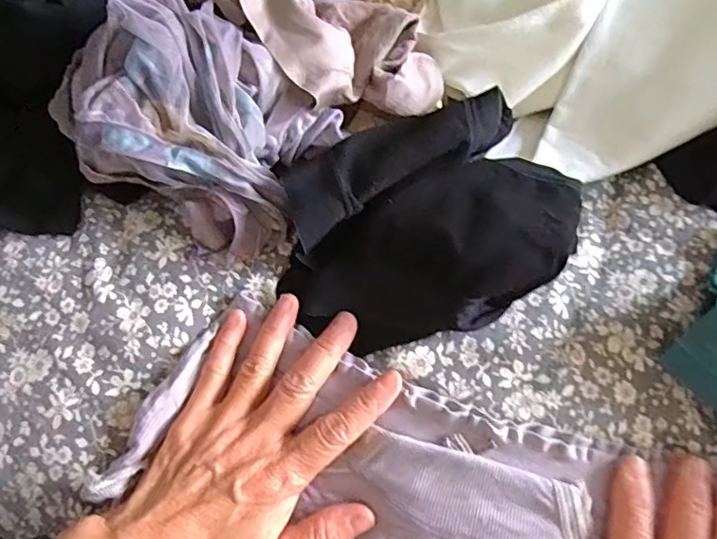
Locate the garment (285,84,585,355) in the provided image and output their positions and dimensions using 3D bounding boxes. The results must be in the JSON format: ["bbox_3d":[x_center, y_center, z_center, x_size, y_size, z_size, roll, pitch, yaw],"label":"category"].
[{"bbox_3d":[0.039,-0.021,0.315,0.171,0.059,0.119,-22,60,-15],"label":"garment"}]

